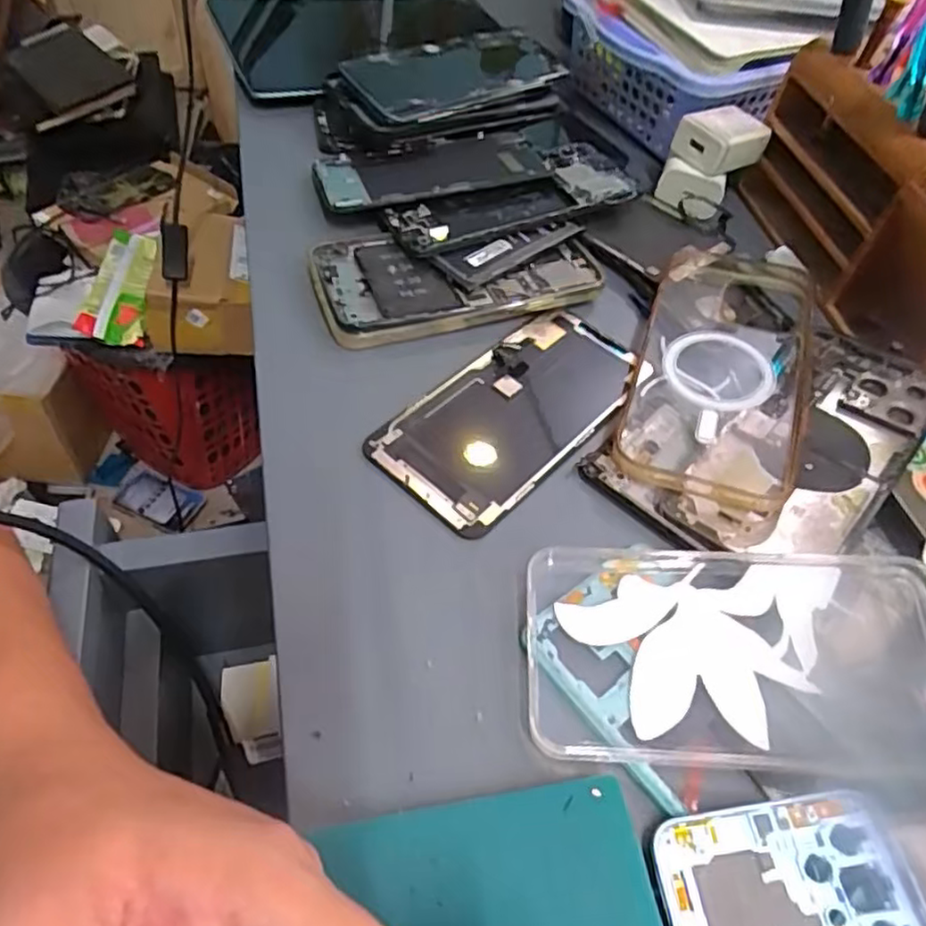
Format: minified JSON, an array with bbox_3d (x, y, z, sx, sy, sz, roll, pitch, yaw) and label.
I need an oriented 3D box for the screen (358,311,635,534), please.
[{"bbox_3d":[0.026,-0.029,0.343,0.075,0.008,0.150,37,58,21],"label":"screen"}]

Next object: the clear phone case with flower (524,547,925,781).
[{"bbox_3d":[0.112,0.071,0.259,0.173,0.016,0.084,6,53,-3],"label":"clear phone case with flower"}]

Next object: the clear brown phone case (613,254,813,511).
[{"bbox_3d":[0.135,-0.054,0.354,0.083,0.009,0.174,19,53,7],"label":"clear brown phone case"}]

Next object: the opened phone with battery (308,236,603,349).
[{"bbox_3d":[-0.003,-0.107,0.390,0.157,0.015,0.078,-11,55,-15],"label":"opened phone with battery"}]

